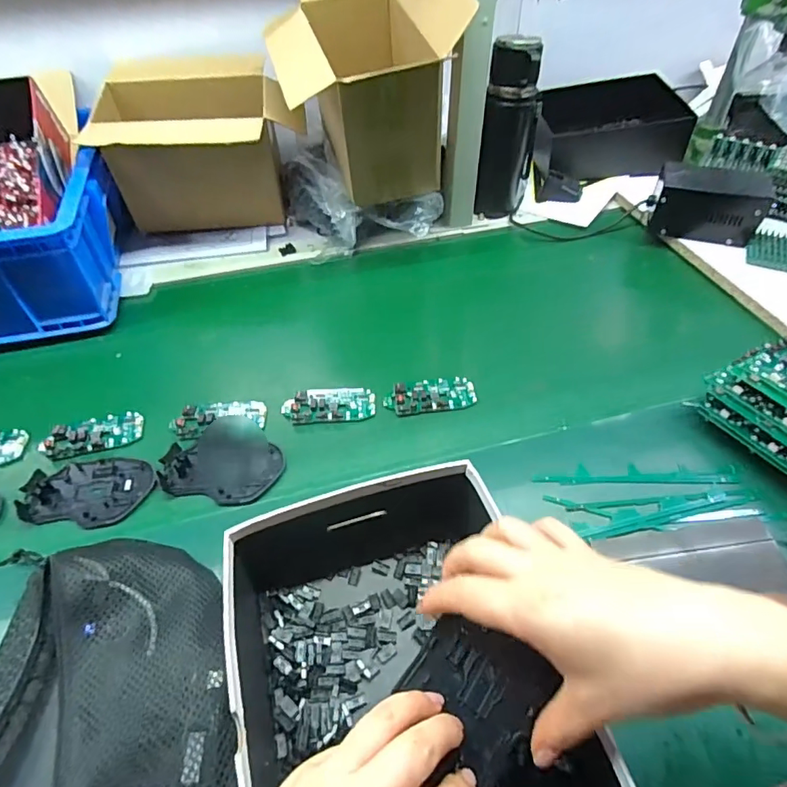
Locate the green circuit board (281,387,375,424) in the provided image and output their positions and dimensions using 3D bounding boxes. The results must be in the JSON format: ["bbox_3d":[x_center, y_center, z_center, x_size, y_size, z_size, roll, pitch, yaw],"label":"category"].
[{"bbox_3d":[-0.070,0.012,0.542,0.099,0.006,0.047,-5,48,-4],"label":"green circuit board"}]

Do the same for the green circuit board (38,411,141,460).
[{"bbox_3d":[-0.313,0.042,0.521,0.095,0.007,0.045,-10,48,-8],"label":"green circuit board"}]

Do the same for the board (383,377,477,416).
[{"bbox_3d":[0.040,0.000,0.547,0.098,0.012,0.045,-8,48,-6],"label":"board"}]

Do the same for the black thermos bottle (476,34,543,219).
[{"bbox_3d":[0.172,-0.383,0.742,0.078,0.239,0.067,10,49,10],"label":"black thermos bottle"}]

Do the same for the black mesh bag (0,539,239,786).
[{"bbox_3d":[-0.181,0.228,0.316,0.176,0.058,0.268,-6,48,-4],"label":"black mesh bag"}]

